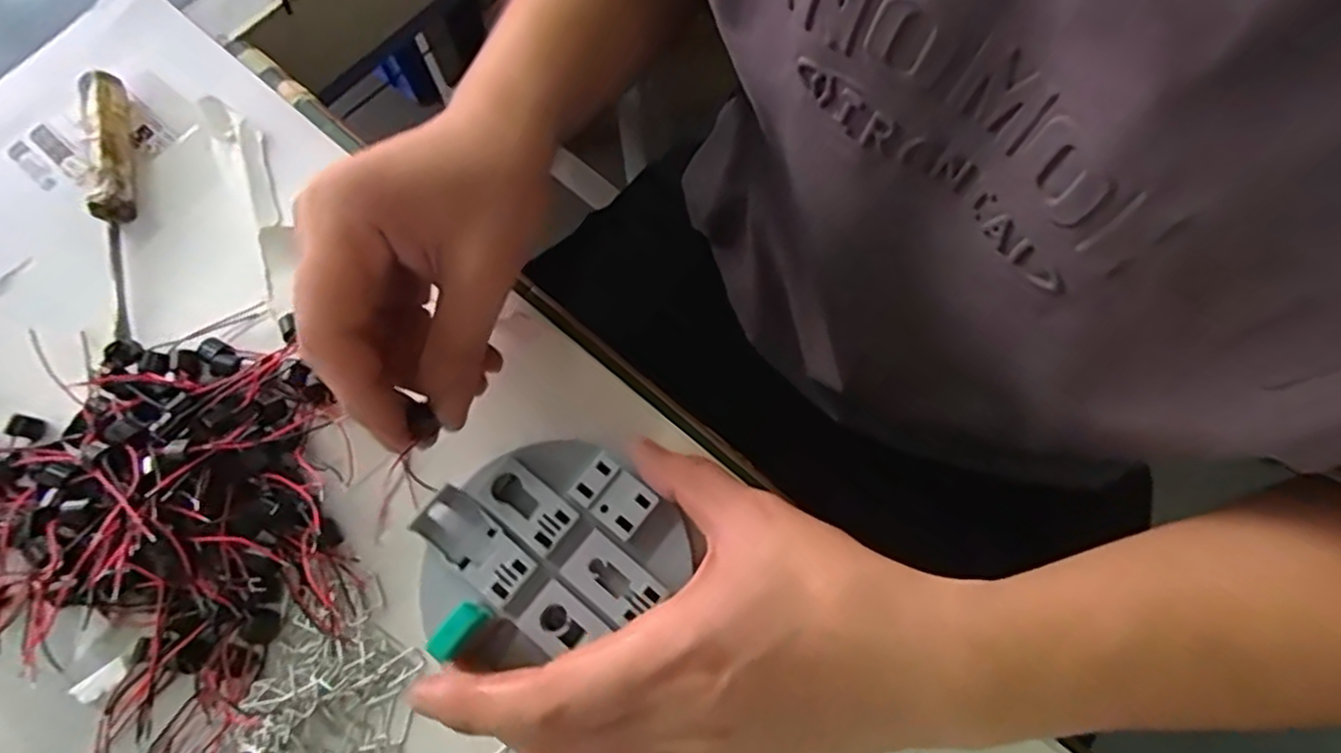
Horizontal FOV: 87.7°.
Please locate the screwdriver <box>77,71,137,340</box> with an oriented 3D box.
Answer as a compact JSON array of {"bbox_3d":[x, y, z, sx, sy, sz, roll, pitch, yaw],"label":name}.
[{"bbox_3d":[-0.264,-0.085,0.330,0.019,0.023,0.138,-20,71,-6],"label":"screwdriver"}]

